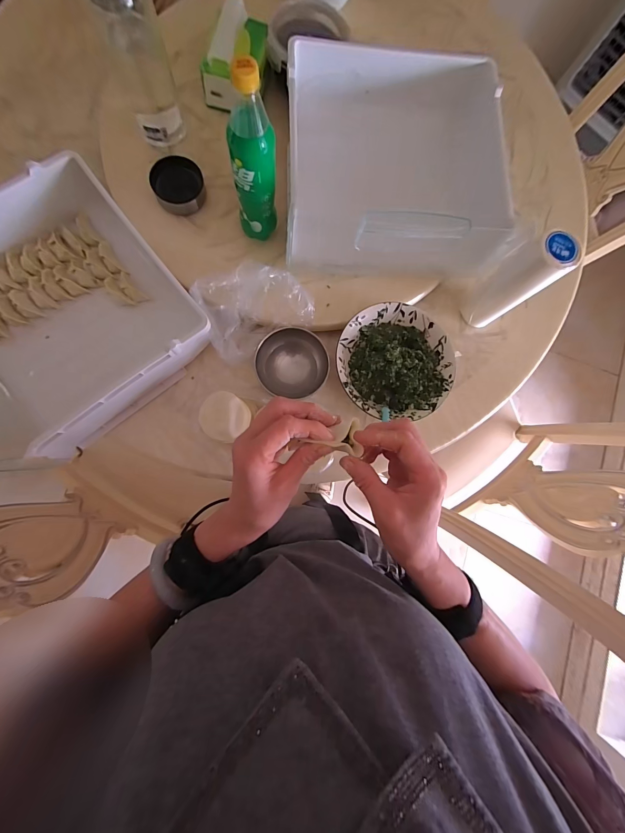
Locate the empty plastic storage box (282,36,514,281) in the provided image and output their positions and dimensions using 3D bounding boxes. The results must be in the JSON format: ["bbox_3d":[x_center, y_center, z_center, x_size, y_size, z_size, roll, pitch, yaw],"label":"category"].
[{"bbox_3d":[0.134,-0.433,0.551,0.344,0.141,0.362,-3,84,-6],"label":"empty plastic storage box"}]

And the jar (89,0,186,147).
[{"bbox_3d":[-0.260,-0.540,0.486,0.080,0.242,0.079,1,84,-6],"label":"jar"}]

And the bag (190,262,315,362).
[{"bbox_3d":[-0.094,-0.181,0.525,0.177,0.065,0.127,-29,87,-8],"label":"bag"}]

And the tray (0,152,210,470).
[{"bbox_3d":[-0.409,-0.163,0.513,0.368,0.114,0.375,-41,89,-8],"label":"tray"}]

